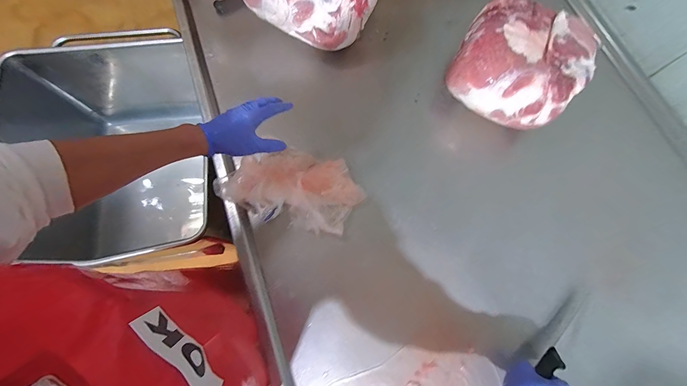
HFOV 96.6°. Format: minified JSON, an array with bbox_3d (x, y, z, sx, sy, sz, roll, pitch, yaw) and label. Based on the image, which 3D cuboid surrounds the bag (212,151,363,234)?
[{"bbox_3d":[-0.120,-0.014,0.679,0.310,0.087,0.170,6,72,0],"label":"bag"}]

